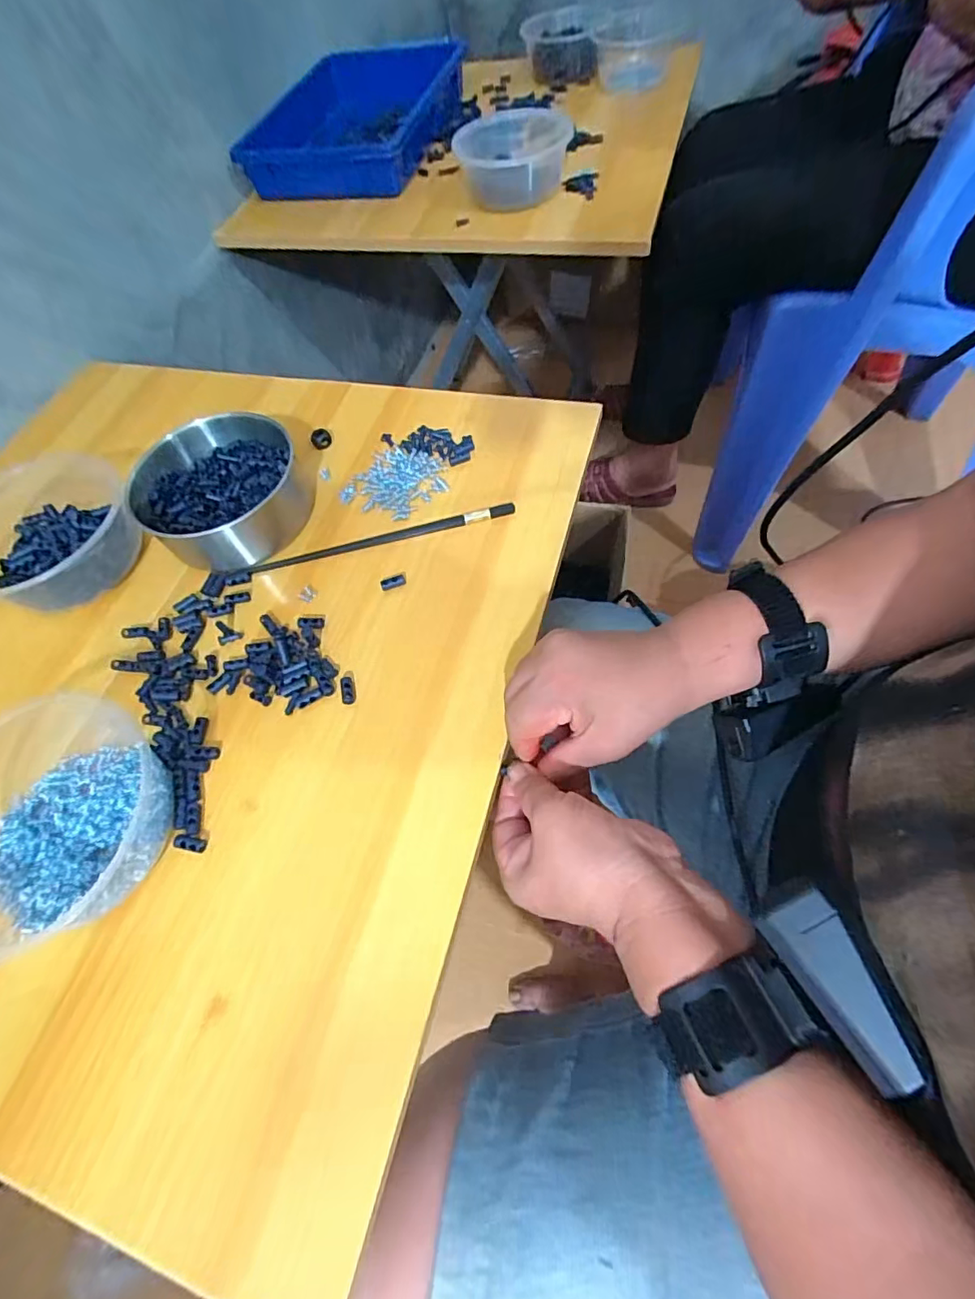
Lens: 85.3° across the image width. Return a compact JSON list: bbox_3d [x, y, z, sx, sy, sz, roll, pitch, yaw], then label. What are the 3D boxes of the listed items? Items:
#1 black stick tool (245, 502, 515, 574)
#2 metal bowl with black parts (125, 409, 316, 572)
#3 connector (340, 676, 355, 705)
[{"bbox_3d":[-0.083,-0.087,0.411,0.210,0.008,0.011,-13,64,-3],"label":"black stick tool"},{"bbox_3d":[-0.209,-0.133,0.427,0.138,0.045,0.128,-1,64,3],"label":"metal bowl with black parts"},{"bbox_3d":[-0.095,0.027,0.359,0.008,0.006,0.020,-11,76,-2],"label":"connector"}]

